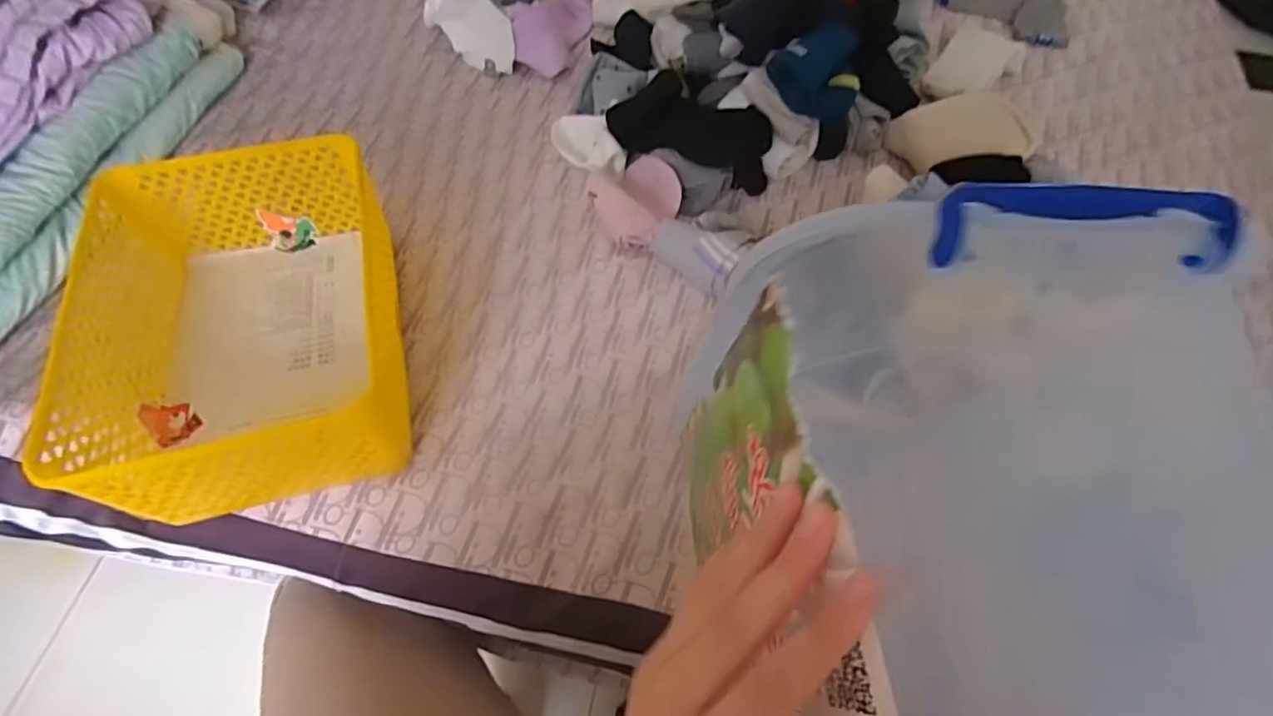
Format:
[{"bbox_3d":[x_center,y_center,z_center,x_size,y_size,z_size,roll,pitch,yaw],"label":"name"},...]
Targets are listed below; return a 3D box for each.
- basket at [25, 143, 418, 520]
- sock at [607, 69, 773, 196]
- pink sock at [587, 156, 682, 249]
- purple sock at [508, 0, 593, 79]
[{"bbox_3d":[-0.304,-0.031,0.492,0.217,0.122,0.282,-12,65,-6],"label":"basket"},{"bbox_3d":[0.060,-0.236,0.629,0.167,0.060,0.087,13,65,6],"label":"sock"},{"bbox_3d":[-0.001,-0.163,0.606,0.085,0.031,0.108,25,66,11],"label":"pink sock"},{"bbox_3d":[-0.101,-0.395,0.712,0.068,0.056,0.124,17,65,8],"label":"purple sock"}]

